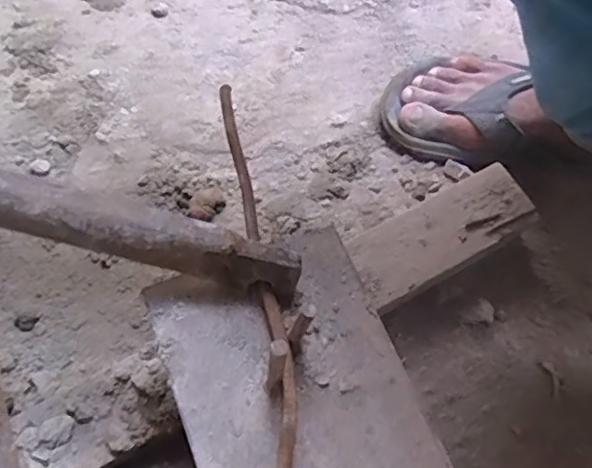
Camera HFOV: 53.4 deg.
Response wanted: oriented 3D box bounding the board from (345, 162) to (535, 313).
[{"bbox_3d":[0.118,0.005,0.496,0.166,0.044,0.065,-28,68,-15],"label":"board"}]

